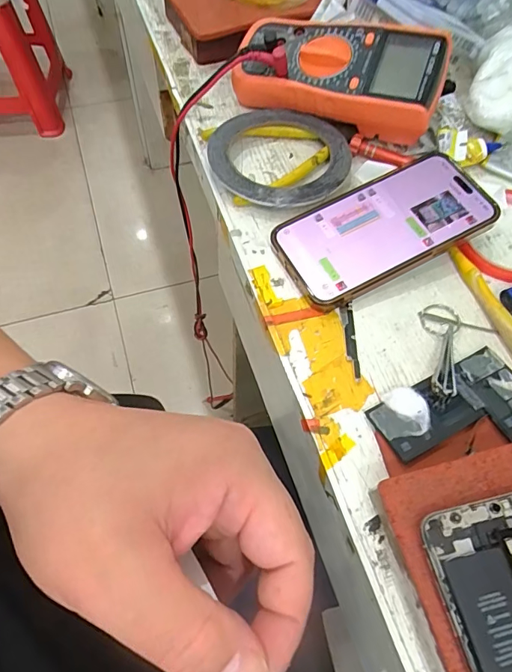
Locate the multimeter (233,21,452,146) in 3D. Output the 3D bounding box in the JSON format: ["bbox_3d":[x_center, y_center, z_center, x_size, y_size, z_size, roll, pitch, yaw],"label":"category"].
[{"bbox_3d":[0.074,-0.229,0.408,0.177,0.065,0.088,26,62,10],"label":"multimeter"}]

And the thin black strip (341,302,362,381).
[{"bbox_3d":[0.066,0.003,0.323,0.009,0.004,0.059,1,61,-4],"label":"thin black strip"}]

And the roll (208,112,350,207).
[{"bbox_3d":[0.020,-0.150,0.393,0.115,0.019,0.107,2,61,-3],"label":"roll"}]

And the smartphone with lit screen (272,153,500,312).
[{"bbox_3d":[0.098,-0.084,0.354,0.161,0.008,0.082,-26,66,-7],"label":"smartphone with lit screen"}]

